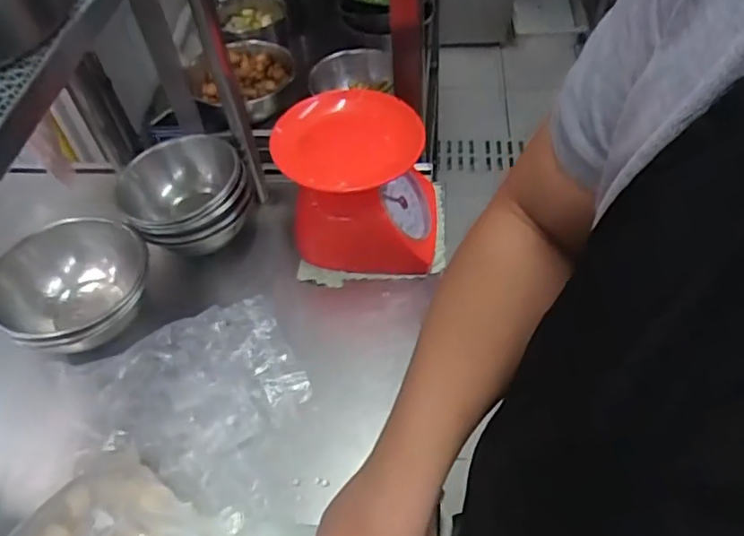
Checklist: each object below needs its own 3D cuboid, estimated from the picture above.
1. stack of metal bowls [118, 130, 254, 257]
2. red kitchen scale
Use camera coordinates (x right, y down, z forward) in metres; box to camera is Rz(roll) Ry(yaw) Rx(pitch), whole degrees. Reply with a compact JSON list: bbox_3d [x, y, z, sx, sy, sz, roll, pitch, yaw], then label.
[{"bbox_3d":[-0.226,-0.078,0.738,0.148,0.098,0.152,-14,52,-6],"label":"stack of metal bowls"},{"bbox_3d":[-0.007,-0.097,0.694,0.175,0.177,0.156,3,52,7],"label":"red kitchen scale"}]

